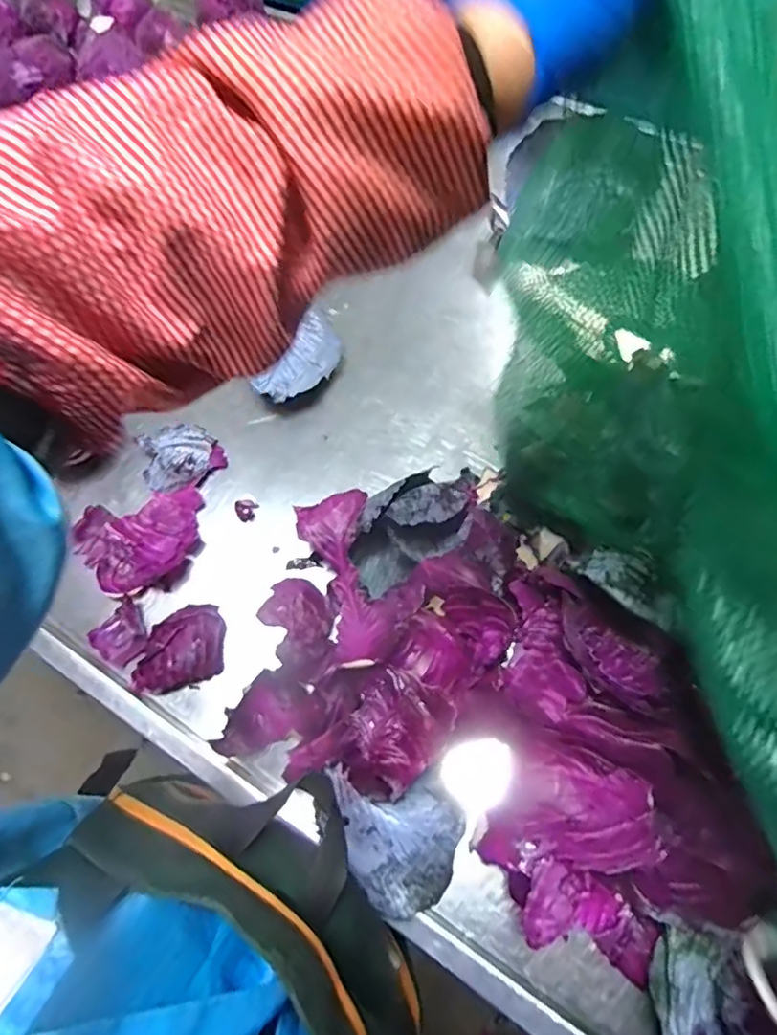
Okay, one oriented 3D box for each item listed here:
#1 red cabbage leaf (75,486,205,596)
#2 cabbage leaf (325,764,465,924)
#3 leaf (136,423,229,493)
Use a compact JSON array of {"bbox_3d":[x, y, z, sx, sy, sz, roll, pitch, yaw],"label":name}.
[{"bbox_3d":[-0.285,0.028,0.635,0.154,0.036,0.112,-17,66,-5],"label":"red cabbage leaf"},{"bbox_3d":[0.013,0.268,0.488,0.100,0.060,0.119,-17,66,-5],"label":"cabbage leaf"},{"bbox_3d":[-0.257,-0.076,0.686,0.093,0.020,0.098,-39,70,-14],"label":"leaf"}]

